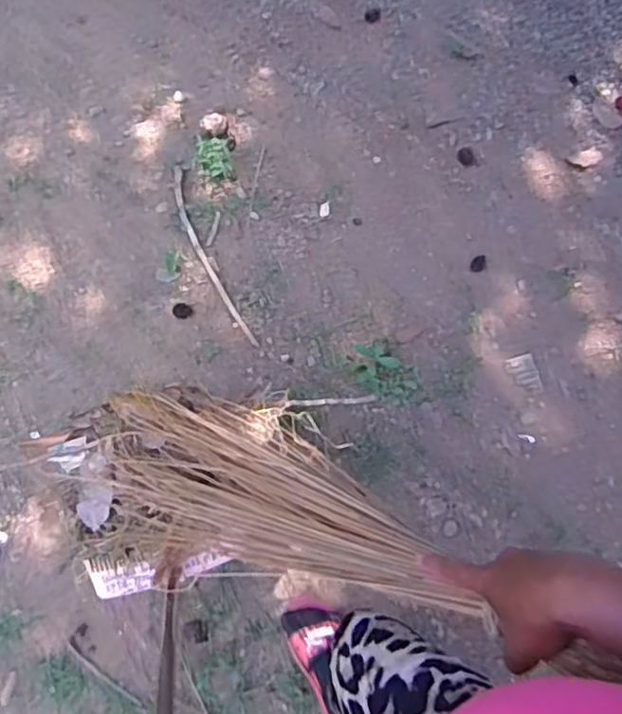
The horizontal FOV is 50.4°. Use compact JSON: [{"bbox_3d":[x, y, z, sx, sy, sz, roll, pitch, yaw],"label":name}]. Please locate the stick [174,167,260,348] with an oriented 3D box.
[{"bbox_3d":[-0.245,-0.245,1.565,0.049,0.013,0.510,-22,71,-8],"label":"stick"}]

